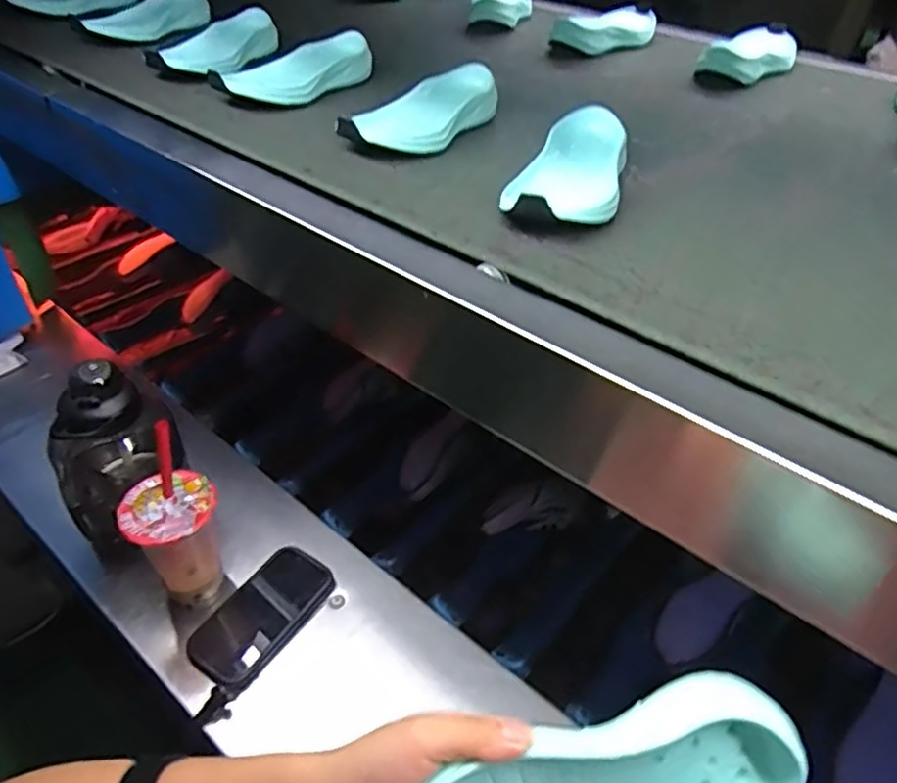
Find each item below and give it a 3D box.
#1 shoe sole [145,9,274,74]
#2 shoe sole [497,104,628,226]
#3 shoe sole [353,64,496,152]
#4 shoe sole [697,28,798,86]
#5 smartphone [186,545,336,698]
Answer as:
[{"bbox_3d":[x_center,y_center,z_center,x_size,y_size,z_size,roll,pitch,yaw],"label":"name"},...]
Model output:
[{"bbox_3d":[-0.277,-0.418,0.811,0.068,0.044,0.178,15,48,21],"label":"shoe sole"},{"bbox_3d":[0.102,-0.183,0.557,0.082,0.042,0.181,10,46,16],"label":"shoe sole"},{"bbox_3d":[-0.024,-0.270,0.655,0.075,0.045,0.181,22,50,26],"label":"shoe sole"},{"bbox_3d":[0.391,-0.432,0.857,0.085,0.038,0.188,25,51,28],"label":"shoe sole"},{"bbox_3d":[-0.199,0.238,0.719,0.082,0.015,0.156,25,47,25],"label":"smartphone"}]

